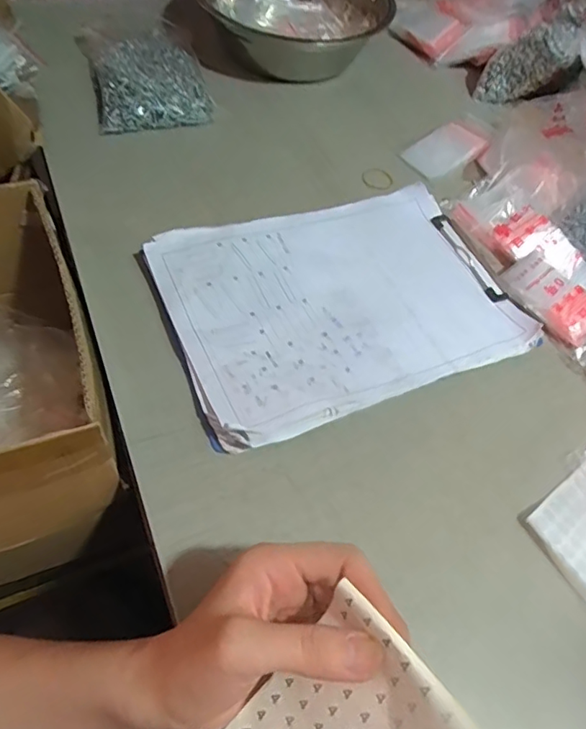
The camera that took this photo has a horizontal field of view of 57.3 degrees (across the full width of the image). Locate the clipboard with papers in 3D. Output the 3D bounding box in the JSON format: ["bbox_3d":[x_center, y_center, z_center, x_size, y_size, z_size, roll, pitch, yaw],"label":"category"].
[{"bbox_3d":[0.042,-0.063,0.474,0.296,0.017,0.215,-18,62,-20],"label":"clipboard with papers"}]

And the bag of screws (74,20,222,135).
[{"bbox_3d":[-0.172,-0.342,0.613,0.126,0.027,0.191,-14,60,-17],"label":"bag of screws"}]

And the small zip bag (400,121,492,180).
[{"bbox_3d":[0.176,-0.248,0.617,0.110,0.013,0.054,-32,66,-25],"label":"small zip bag"}]

